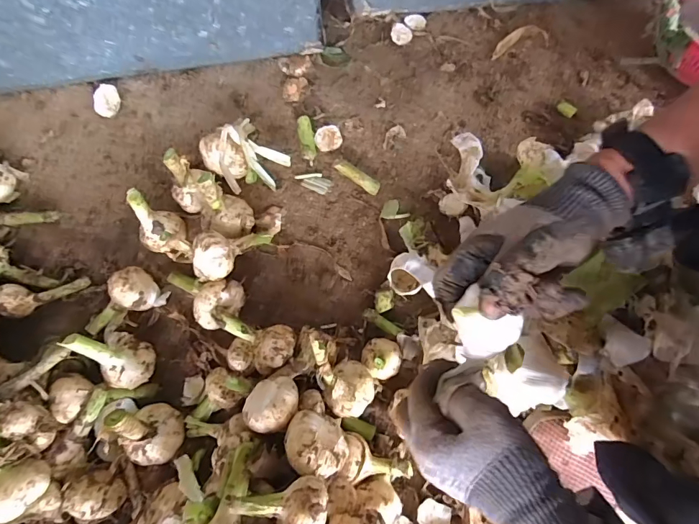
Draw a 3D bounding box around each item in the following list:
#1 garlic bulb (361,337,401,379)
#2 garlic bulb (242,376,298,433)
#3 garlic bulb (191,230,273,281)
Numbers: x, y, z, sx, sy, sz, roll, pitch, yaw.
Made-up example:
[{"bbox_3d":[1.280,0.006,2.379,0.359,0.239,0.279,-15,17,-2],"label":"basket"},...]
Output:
[{"bbox_3d":[0.036,0.104,0.449,0.040,0.056,0.043,-2,75,6],"label":"garlic bulb"},{"bbox_3d":[-0.074,0.133,0.386,0.051,0.035,0.046,-18,74,1],"label":"garlic bulb"},{"bbox_3d":[-0.135,-0.017,0.476,0.049,0.108,0.043,36,117,11],"label":"garlic bulb"}]

